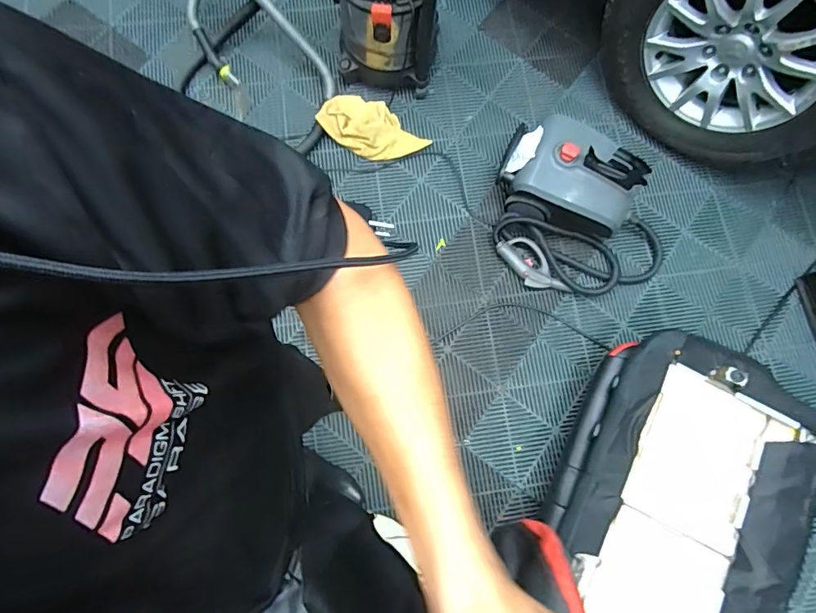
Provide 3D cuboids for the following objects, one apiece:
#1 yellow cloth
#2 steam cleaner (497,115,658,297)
[{"bbox_3d":[-0.111,-0.588,1.550,0.368,0.094,0.186,22,78,2],"label":"yellow cloth"},{"bbox_3d":[0.536,-0.274,1.373,0.570,0.270,0.432,20,77,4],"label":"steam cleaner"}]

